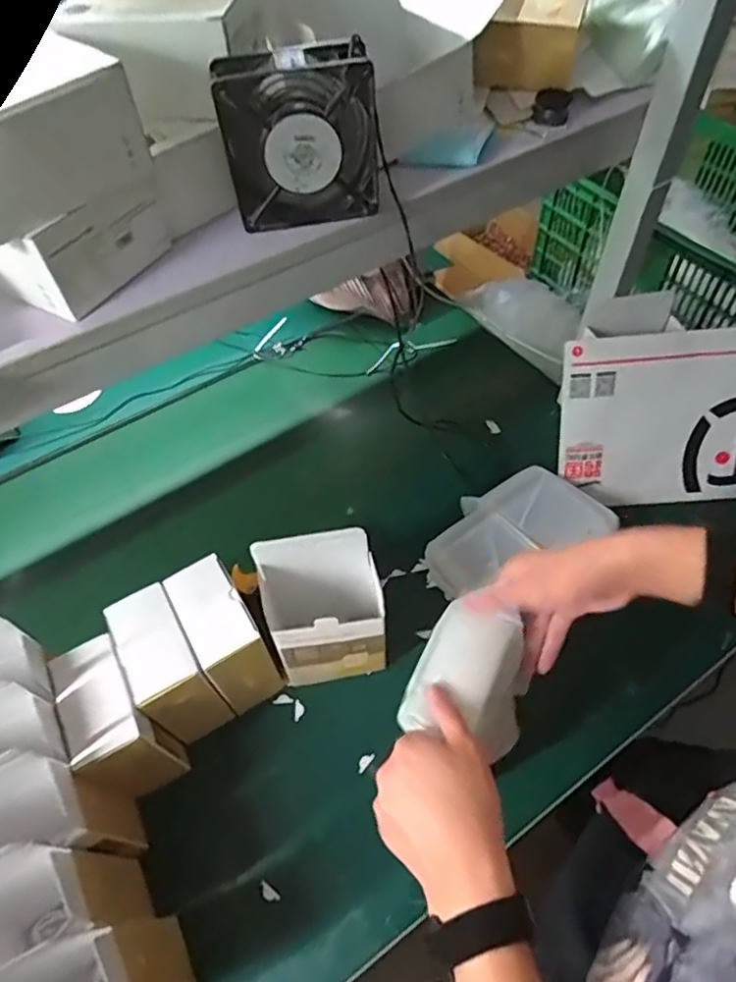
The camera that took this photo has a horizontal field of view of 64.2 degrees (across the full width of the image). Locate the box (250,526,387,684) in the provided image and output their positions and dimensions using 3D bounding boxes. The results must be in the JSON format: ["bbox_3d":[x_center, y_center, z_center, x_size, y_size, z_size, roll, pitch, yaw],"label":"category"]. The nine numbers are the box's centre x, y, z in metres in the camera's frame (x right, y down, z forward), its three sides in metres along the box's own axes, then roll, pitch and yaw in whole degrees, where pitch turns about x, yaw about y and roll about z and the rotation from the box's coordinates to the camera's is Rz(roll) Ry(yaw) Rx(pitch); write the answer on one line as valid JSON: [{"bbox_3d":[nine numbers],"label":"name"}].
[{"bbox_3d":[-0.051,0.141,0.665,0.125,0.228,0.078,-11,55,-5],"label":"box"}]

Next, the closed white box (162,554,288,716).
[{"bbox_3d":[-0.161,0.174,0.691,0.071,0.159,0.131,-27,58,-15],"label":"closed white box"}]

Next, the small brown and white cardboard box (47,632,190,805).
[{"bbox_3d":[-0.268,0.249,0.642,0.070,0.163,0.119,-26,57,-15],"label":"small brown and white cardboard box"}]

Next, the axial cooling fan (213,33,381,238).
[{"bbox_3d":[-0.051,-0.283,0.477,0.121,0.115,0.044,-6,55,-1],"label":"axial cooling fan"}]

